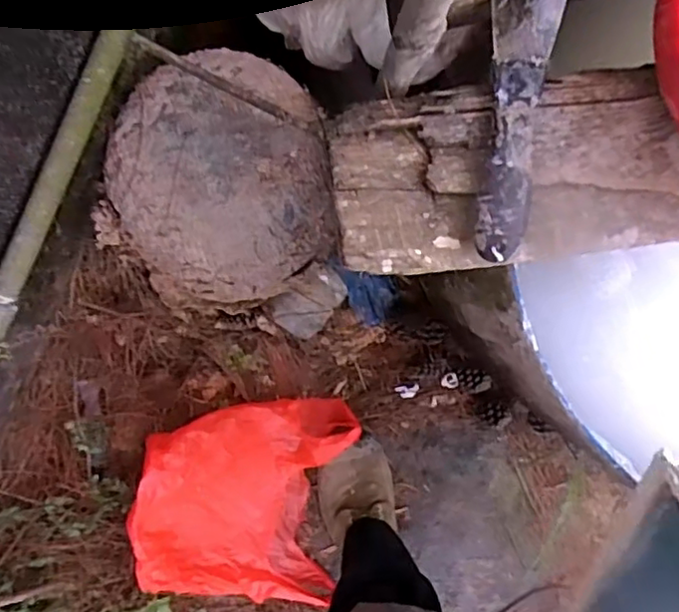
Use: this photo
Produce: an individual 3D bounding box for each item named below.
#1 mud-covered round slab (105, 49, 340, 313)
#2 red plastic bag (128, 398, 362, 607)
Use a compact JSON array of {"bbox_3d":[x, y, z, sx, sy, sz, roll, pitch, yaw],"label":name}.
[{"bbox_3d":[-0.138,-0.130,0.713,0.237,0.161,0.280,-14,97,1],"label":"mud-covered round slab"},{"bbox_3d":[-0.122,0.267,0.831,0.252,0.108,0.281,10,97,-2],"label":"red plastic bag"}]

